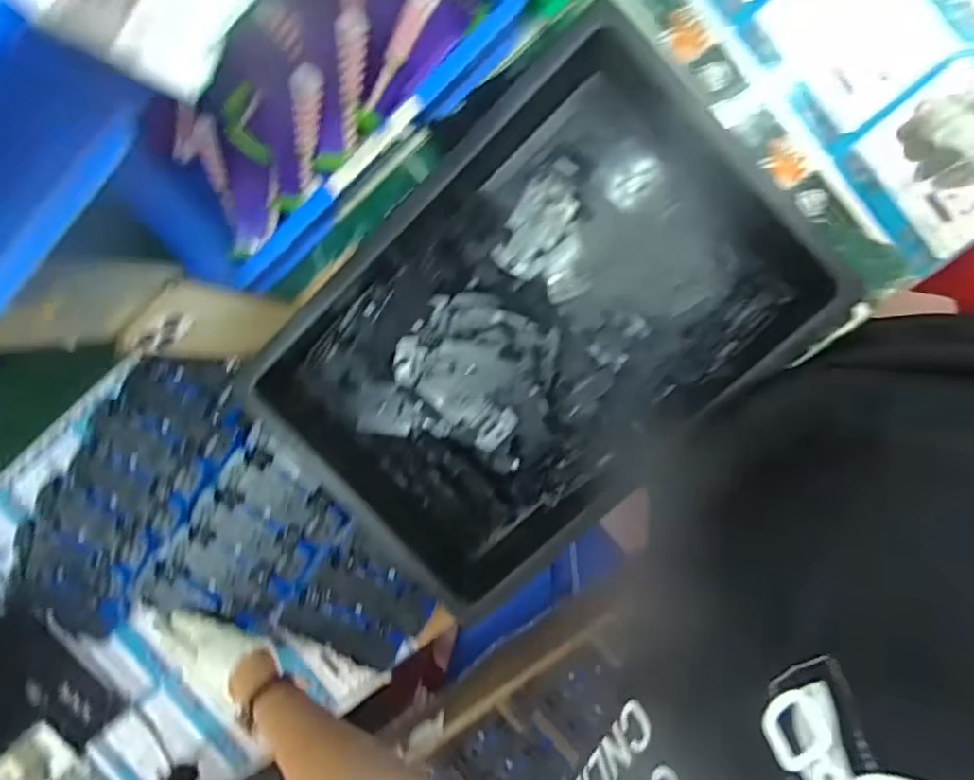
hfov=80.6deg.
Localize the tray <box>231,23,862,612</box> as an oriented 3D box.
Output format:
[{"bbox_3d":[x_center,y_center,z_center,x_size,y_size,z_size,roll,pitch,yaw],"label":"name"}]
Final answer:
[{"bbox_3d":[0.046,-0.048,0.525,0.338,0.083,0.492,42,99,-2],"label":"tray"}]

